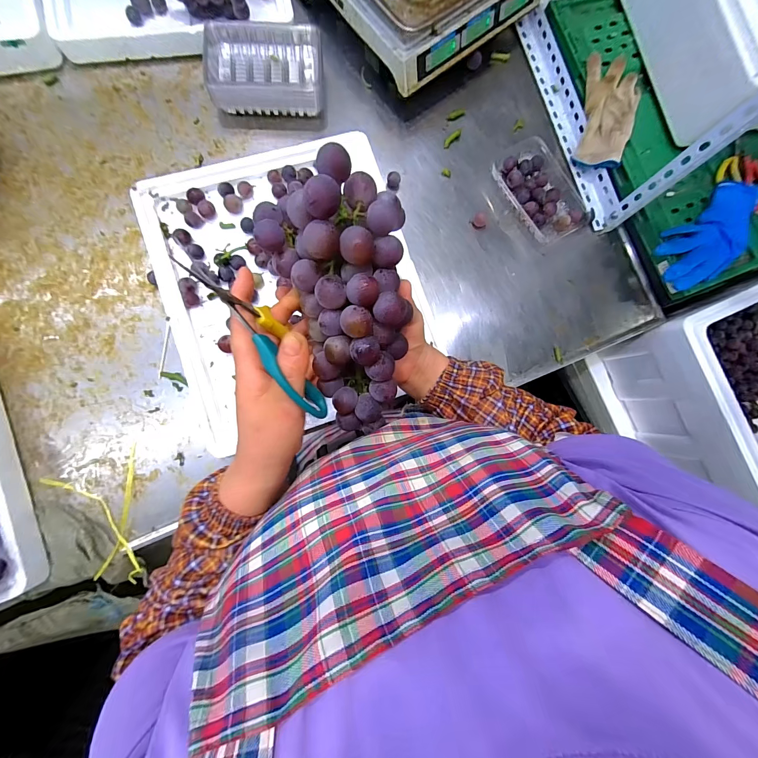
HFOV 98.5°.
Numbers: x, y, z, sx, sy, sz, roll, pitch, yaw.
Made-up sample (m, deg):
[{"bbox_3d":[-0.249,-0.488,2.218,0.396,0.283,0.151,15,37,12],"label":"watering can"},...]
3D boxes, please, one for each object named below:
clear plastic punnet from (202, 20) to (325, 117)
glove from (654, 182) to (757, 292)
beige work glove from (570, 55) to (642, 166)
[{"bbox_3d":[-0.186,-0.520,0.550,0.184,0.054,0.117,-3,85,-6],"label":"clear plastic punnet"},{"bbox_3d":[0.564,-0.243,0.550,0.199,0.039,0.108,-40,92,-7],"label":"glove"},{"bbox_3d":[0.399,-0.473,0.587,0.100,0.050,0.181,15,84,-4],"label":"beige work glove"}]

